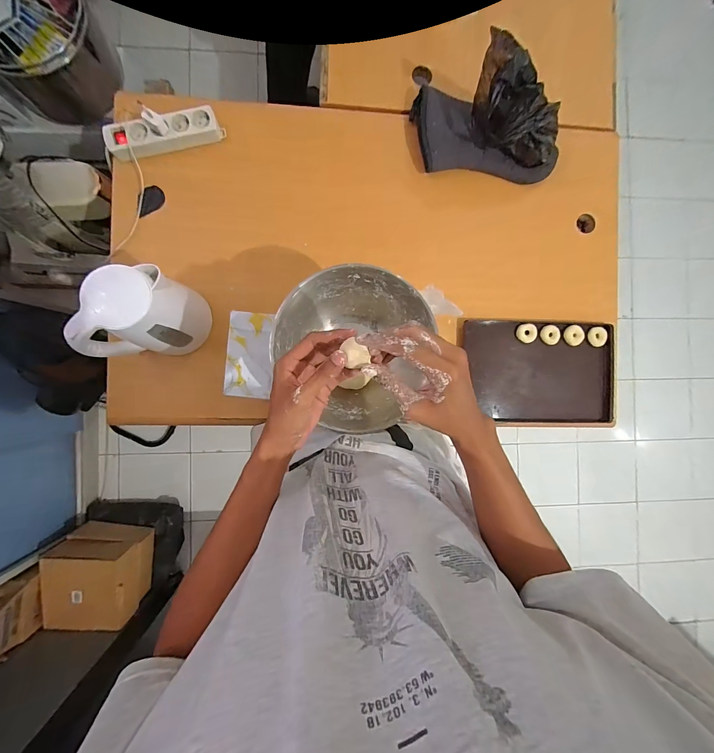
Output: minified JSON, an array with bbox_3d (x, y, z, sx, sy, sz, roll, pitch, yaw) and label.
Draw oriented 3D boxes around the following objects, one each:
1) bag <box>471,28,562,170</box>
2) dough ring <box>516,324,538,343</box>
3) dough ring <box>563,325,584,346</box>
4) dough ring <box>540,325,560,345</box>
[{"bbox_3d":[0.327,-0.529,0.653,0.224,0.136,0.082,26,88,-3],"label":"bag"},{"bbox_3d":[0.409,-0.104,0.782,0.040,0.024,0.045,-9,90,-4],"label":"dough ring"},{"bbox_3d":[0.525,-0.100,0.782,0.045,0.017,0.050,-4,90,-4],"label":"dough ring"},{"bbox_3d":[0.468,-0.101,0.785,0.043,0.016,0.048,-1,89,-4],"label":"dough ring"}]

